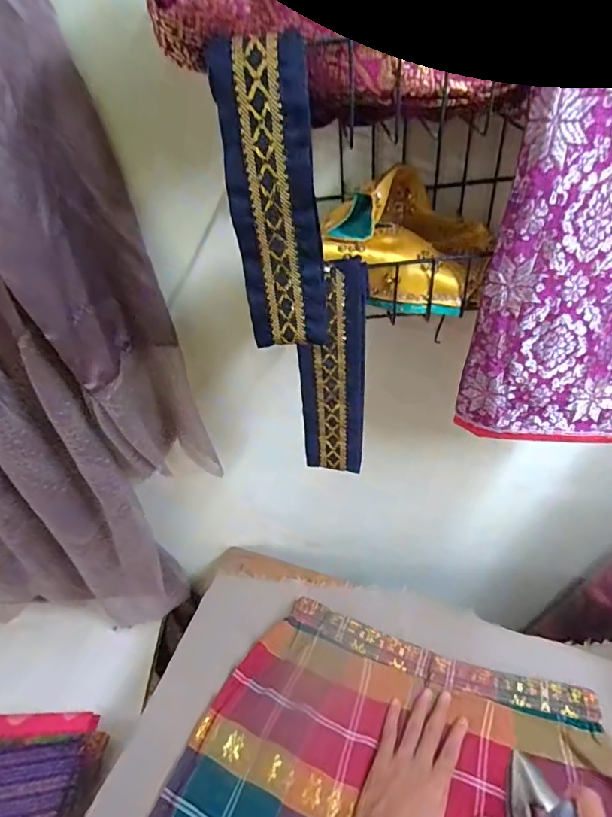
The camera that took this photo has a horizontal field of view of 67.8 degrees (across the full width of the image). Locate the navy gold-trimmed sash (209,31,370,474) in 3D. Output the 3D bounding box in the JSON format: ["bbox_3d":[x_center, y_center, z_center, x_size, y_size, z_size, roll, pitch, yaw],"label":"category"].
[{"bbox_3d":[0.001,-0.072,0.320,0.083,0.289,0.034,-7,39,-5],"label":"navy gold-trimmed sash"}]

